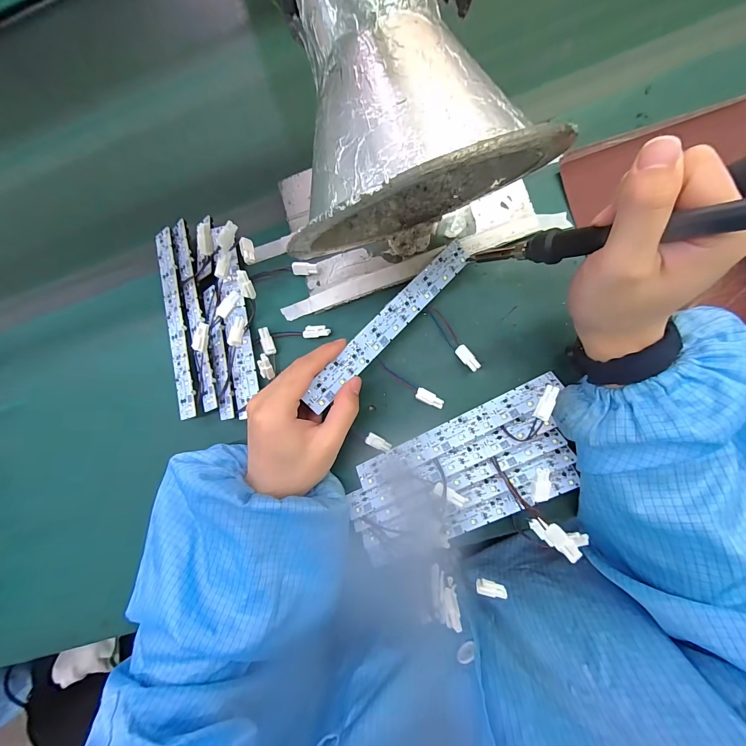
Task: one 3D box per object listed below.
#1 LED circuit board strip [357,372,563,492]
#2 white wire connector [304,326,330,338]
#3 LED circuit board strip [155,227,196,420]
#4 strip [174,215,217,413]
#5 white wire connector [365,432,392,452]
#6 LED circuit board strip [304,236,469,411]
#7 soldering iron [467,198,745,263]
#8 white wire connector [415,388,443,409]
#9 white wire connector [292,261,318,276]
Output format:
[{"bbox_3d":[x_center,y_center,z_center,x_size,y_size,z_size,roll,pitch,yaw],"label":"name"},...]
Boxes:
[{"bbox_3d":[0.074,0.054,0.289,0.187,0.009,0.025,-27,60,6],"label":"LED circuit board strip"},{"bbox_3d":[-0.053,-0.039,0.313,0.026,0.014,0.011,-1,85,8],"label":"white wire connector"},{"bbox_3d":[-0.195,-0.050,0.324,0.018,0.006,0.189,-13,84,13],"label":"LED circuit board strip"},{"bbox_3d":[-0.175,-0.058,0.318,0.019,0.008,0.187,-13,83,7],"label":"strip"},{"bbox_3d":[0.005,0.064,0.298,0.026,0.005,0.010,31,90,-21],"label":"white wire connector"},{"bbox_3d":[0.014,-0.043,0.277,0.188,0.004,0.025,-46,108,-9],"label":"LED circuit board strip"},{"bbox_3d":[0.134,-0.079,0.195,0.024,0.195,0.021,29,89,-27],"label":"soldering iron"},{"bbox_3d":[0.052,0.023,0.298,0.026,0.007,0.011,26,89,9],"label":"white wire connector"},{"bbox_3d":[-0.065,-0.099,0.316,0.024,0.013,0.012,4,86,8],"label":"white wire connector"}]

